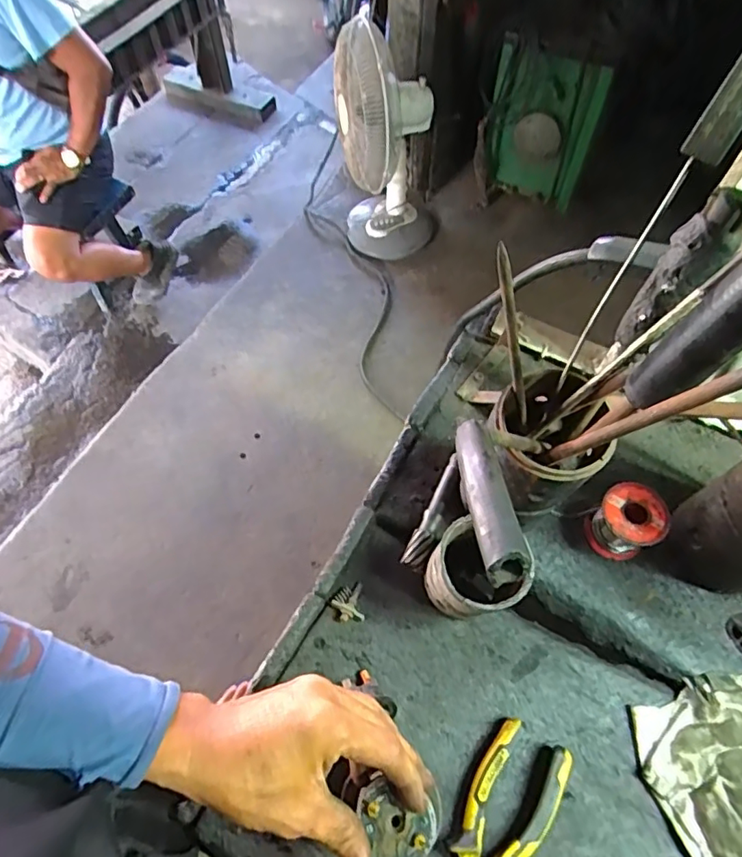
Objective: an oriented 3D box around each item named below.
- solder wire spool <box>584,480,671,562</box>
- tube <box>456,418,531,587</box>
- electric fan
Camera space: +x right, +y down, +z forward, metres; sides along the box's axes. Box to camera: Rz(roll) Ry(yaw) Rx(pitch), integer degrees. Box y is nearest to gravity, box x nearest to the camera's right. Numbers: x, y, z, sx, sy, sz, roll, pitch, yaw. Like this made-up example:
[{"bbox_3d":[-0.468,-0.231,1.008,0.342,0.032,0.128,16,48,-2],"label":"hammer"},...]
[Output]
[{"bbox_3d":[0.221,0.082,0.479,0.050,0.053,0.053,0,61,0],"label":"solder wire spool"},{"bbox_3d":[0.048,0.026,0.234,0.017,0.014,0.083,-4,43,0],"label":"tube"},{"bbox_3d":[0.055,-0.843,1.622,0.298,0.579,0.328,1,61,1],"label":"electric fan"}]

